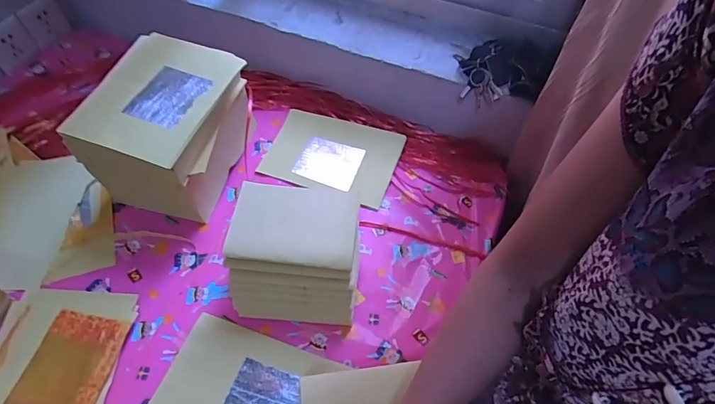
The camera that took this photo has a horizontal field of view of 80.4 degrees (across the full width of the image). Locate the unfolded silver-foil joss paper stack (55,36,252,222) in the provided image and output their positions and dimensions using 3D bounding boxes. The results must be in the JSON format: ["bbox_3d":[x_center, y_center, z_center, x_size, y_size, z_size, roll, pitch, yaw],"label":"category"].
[{"bbox_3d":[-0.289,-0.117,0.682,0.181,0.178,0.237,14,56,11],"label":"unfolded silver-foil joss paper stack"}]

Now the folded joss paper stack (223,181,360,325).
[{"bbox_3d":[-0.081,0.069,0.583,0.162,0.138,0.148,3,54,3],"label":"folded joss paper stack"}]

